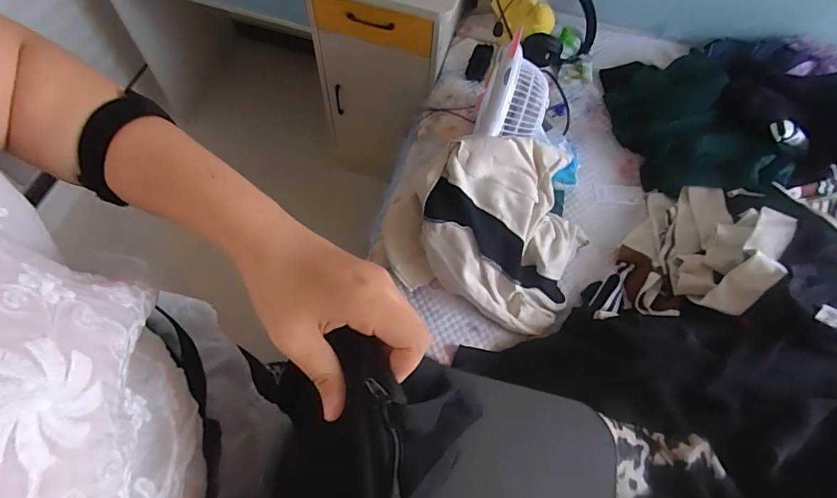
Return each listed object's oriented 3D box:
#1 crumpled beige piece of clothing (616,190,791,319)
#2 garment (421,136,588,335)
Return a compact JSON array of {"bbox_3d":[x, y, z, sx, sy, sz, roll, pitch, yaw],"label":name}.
[{"bbox_3d":[0.571,-0.011,0.932,0.219,0.199,0.299,35,67,13],"label":"crumpled beige piece of clothing"},{"bbox_3d":[0.180,-0.050,0.946,0.320,0.162,0.344,1,64,-3],"label":"garment"}]

